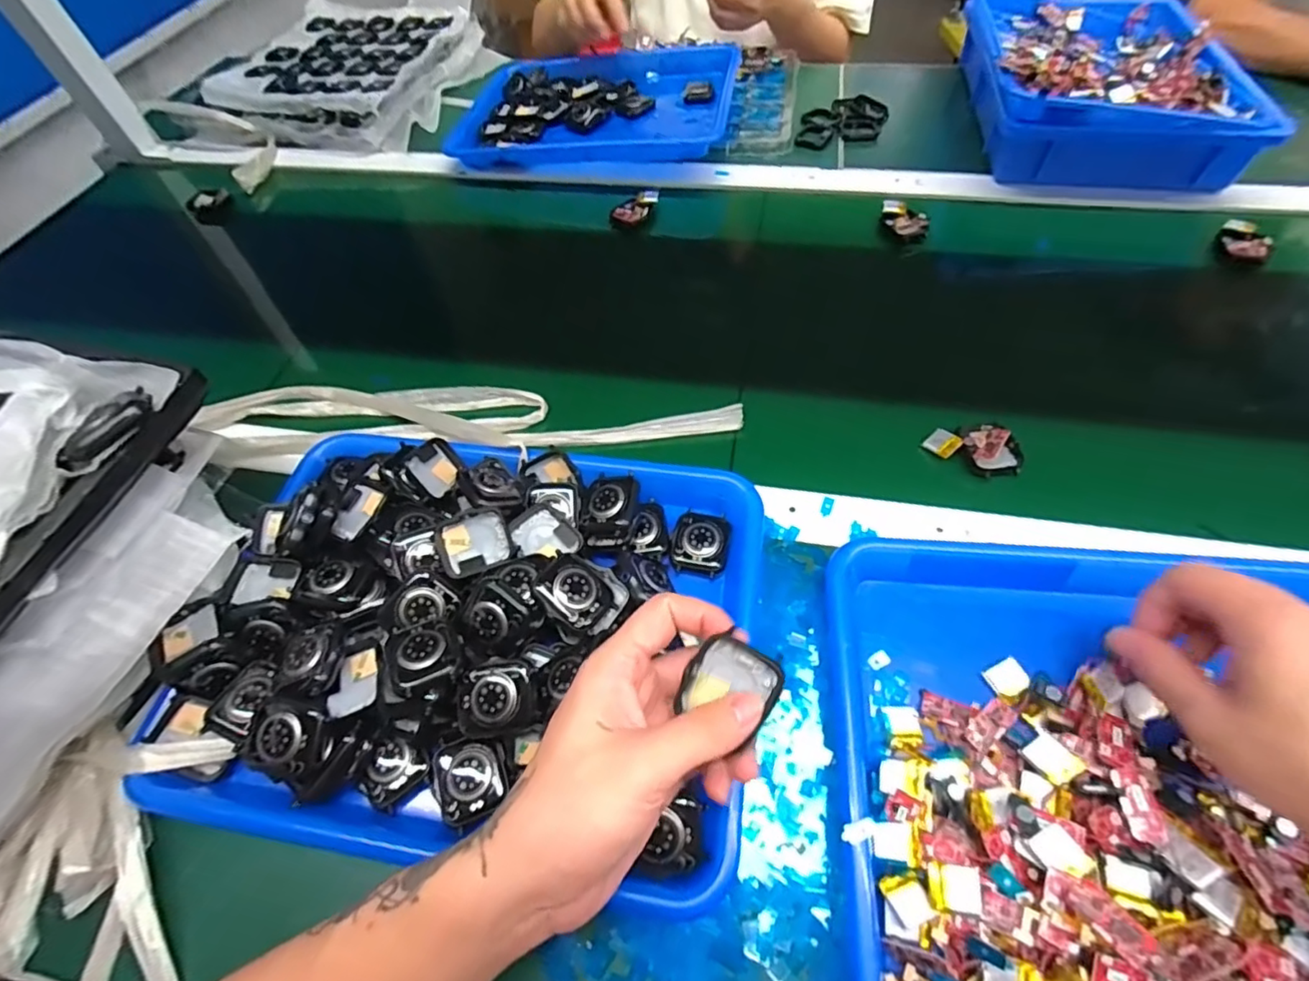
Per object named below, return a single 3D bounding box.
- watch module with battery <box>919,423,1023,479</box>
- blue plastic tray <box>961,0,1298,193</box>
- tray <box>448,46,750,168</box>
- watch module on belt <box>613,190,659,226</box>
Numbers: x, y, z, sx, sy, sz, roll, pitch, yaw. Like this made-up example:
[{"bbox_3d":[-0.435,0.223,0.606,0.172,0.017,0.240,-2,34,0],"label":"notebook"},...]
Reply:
[{"bbox_3d":[0.238,-0.034,0.422,0.064,0.015,0.039,29,64,21],"label":"watch module with battery"},{"bbox_3d":[0.490,-0.466,0.646,0.254,0.095,0.326,7,58,9],"label":"blue plastic tray"},{"bbox_3d":[-0.070,-0.482,0.715,0.337,0.038,0.250,9,58,10],"label":"tray"},{"bbox_3d":[-0.018,-0.307,0.621,0.061,0.015,0.024,-35,61,-17],"label":"watch module on belt"}]

